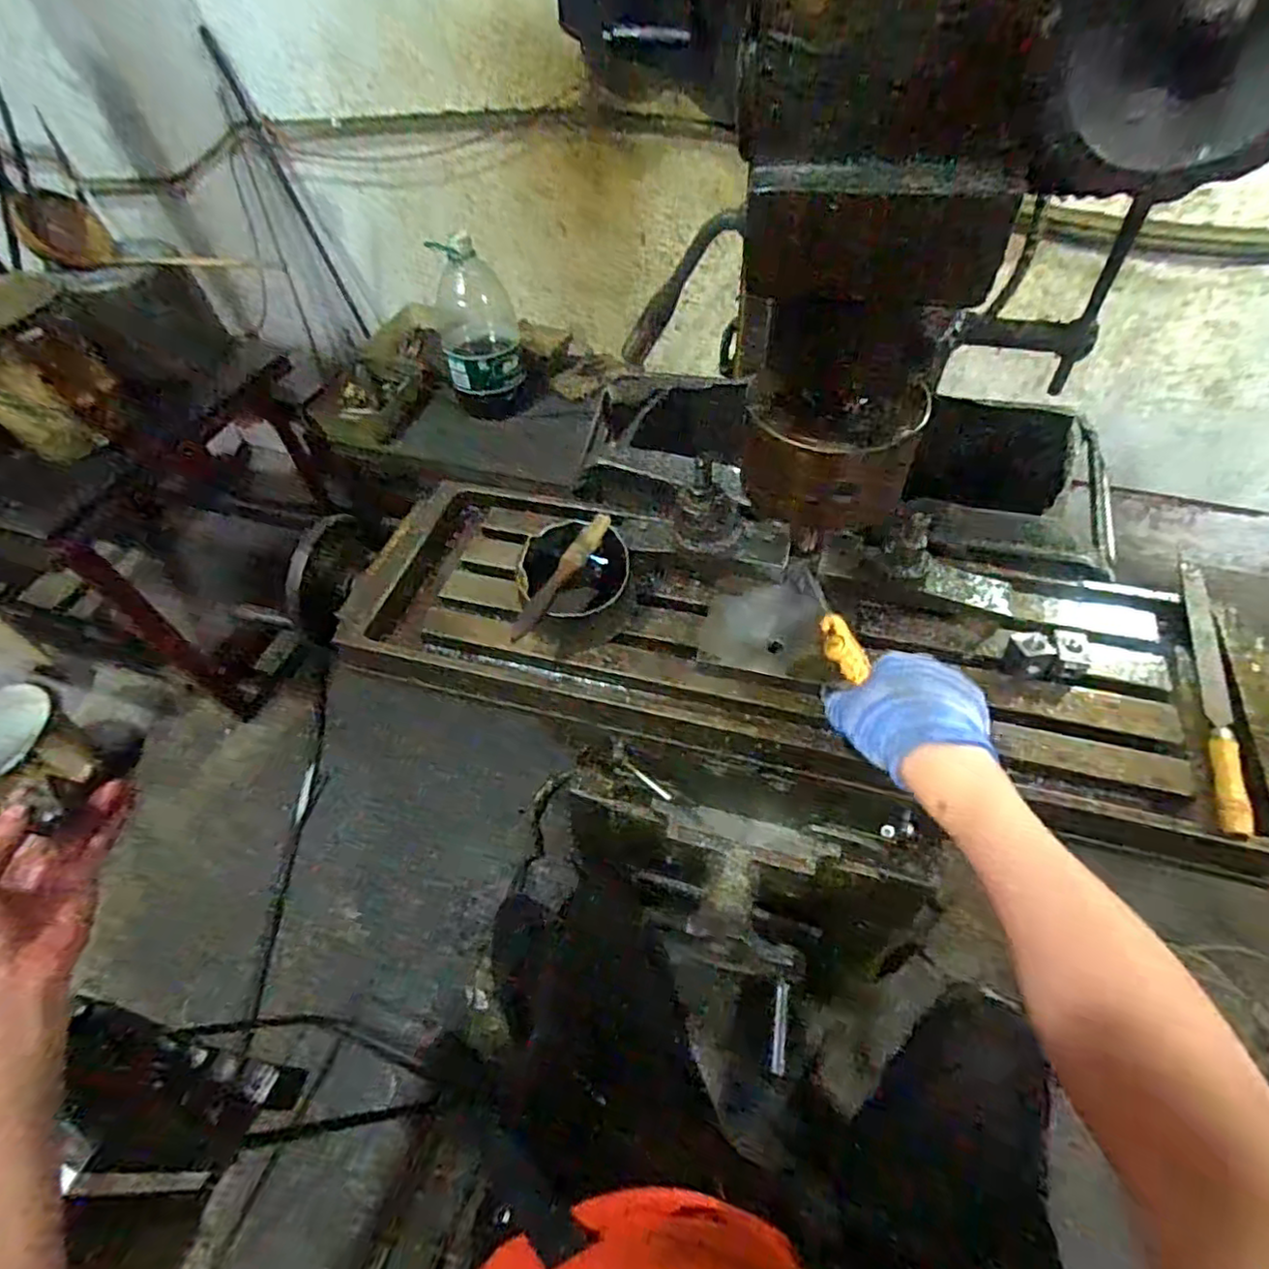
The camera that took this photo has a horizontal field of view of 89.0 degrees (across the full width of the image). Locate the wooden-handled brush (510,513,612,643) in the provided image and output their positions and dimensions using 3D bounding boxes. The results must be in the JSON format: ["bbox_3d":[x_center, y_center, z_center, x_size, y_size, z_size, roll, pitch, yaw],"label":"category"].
[{"bbox_3d":[-0.061,-0.056,0.571,0.020,0.018,0.154,20,57,17],"label":"wooden-handled brush"}]

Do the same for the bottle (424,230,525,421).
[{"bbox_3d":[-0.342,-0.673,1.404,0.166,0.321,0.165,-10,54,-4],"label":"bottle"}]

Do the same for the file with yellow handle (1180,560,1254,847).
[{"bbox_3d":[0.471,0.038,0.520,0.023,0.024,0.268,16,56,15],"label":"file with yellow handle"}]

